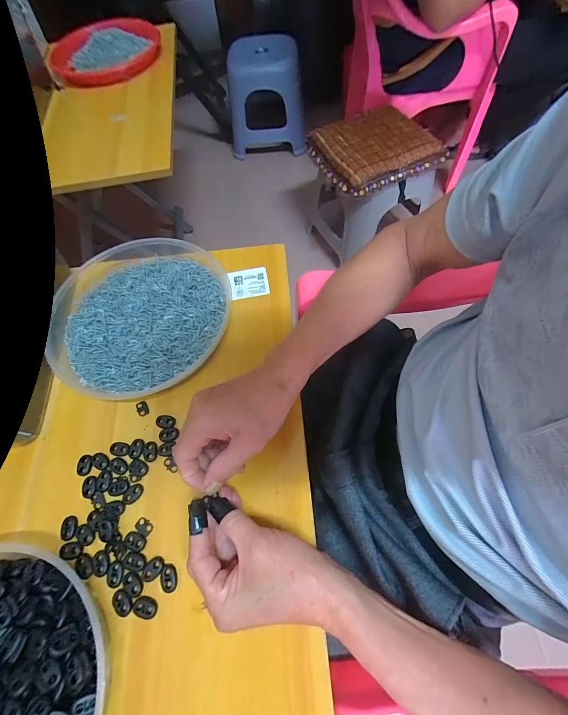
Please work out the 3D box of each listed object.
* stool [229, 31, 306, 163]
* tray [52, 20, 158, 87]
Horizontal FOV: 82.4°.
[{"bbox_3d":[-0.072,-0.977,1.232,0.290,0.295,0.207,-4,64,2],"label":"stool"},{"bbox_3d":[-0.403,-0.695,0.740,0.240,0.049,0.176,-20,64,-6],"label":"tray"}]

